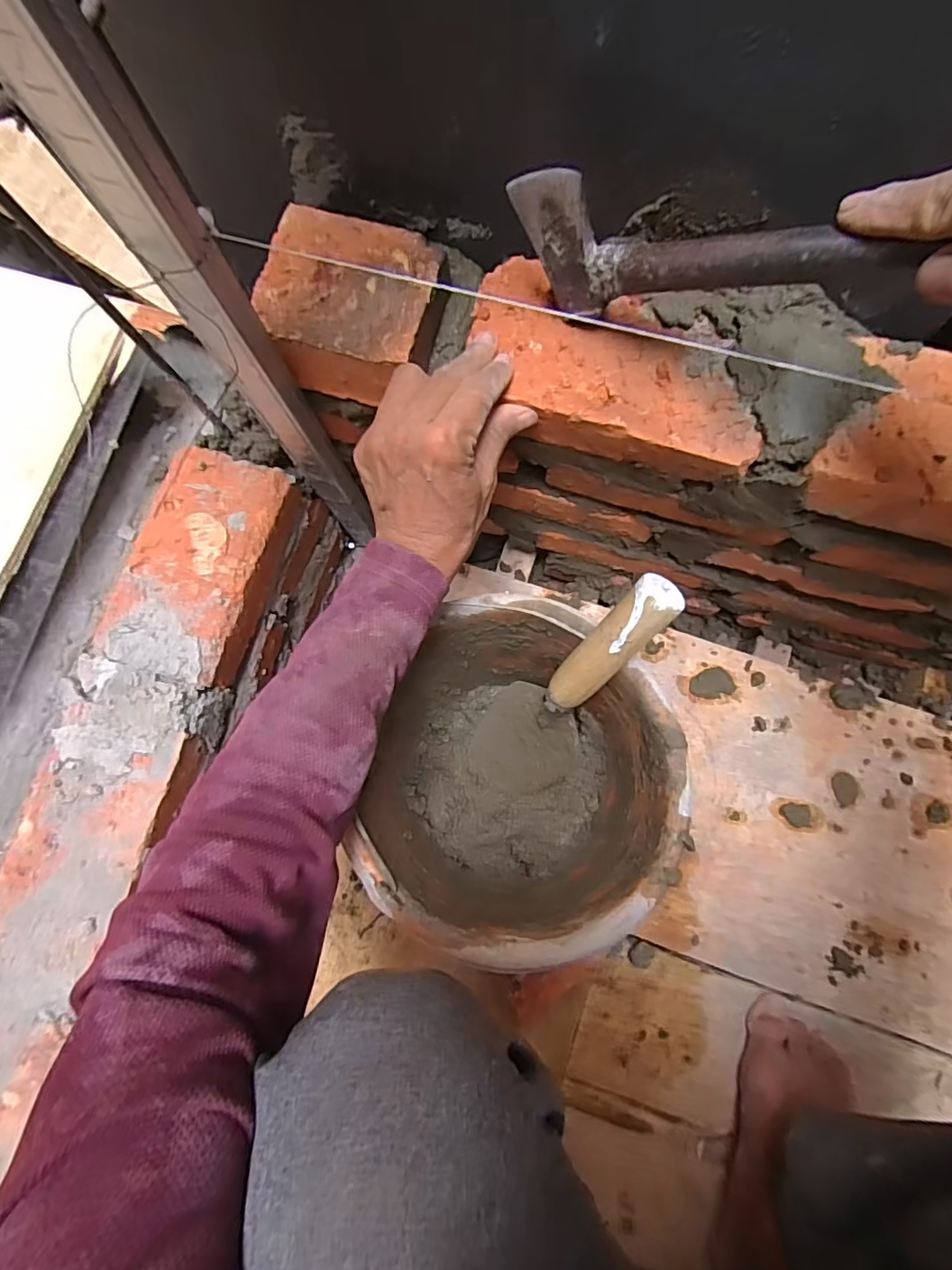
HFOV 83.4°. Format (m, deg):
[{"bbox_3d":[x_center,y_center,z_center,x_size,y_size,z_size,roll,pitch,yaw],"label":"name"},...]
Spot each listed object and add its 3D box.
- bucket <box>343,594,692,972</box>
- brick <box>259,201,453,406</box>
[{"bbox_3d":[0.033,0.111,0.455,0.239,0.182,0.243,25,80,5],"label":"bucket"},{"bbox_3d":[-0.079,-0.213,0.352,0.109,0.045,0.097,15,80,4],"label":"brick"}]

